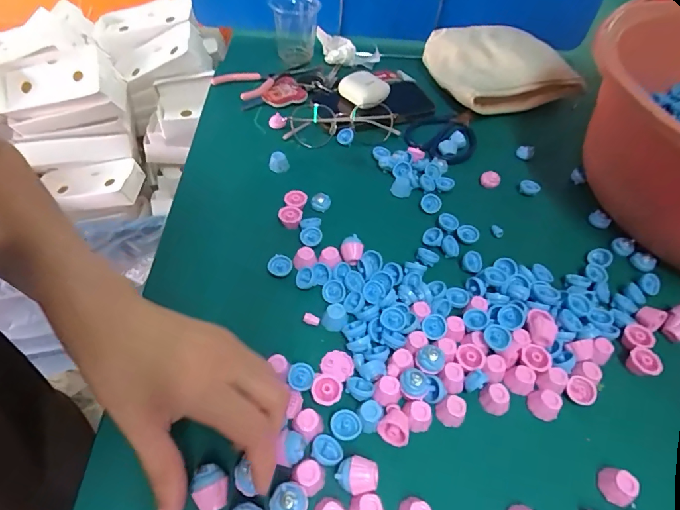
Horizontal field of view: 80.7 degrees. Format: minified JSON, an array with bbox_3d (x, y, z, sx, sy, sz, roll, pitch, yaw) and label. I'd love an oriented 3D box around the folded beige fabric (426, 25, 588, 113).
[{"bbox_3d":[0.199,-0.250,0.527,0.154,0.059,0.147,-16,53,-16],"label":"folded beige fabric"}]

